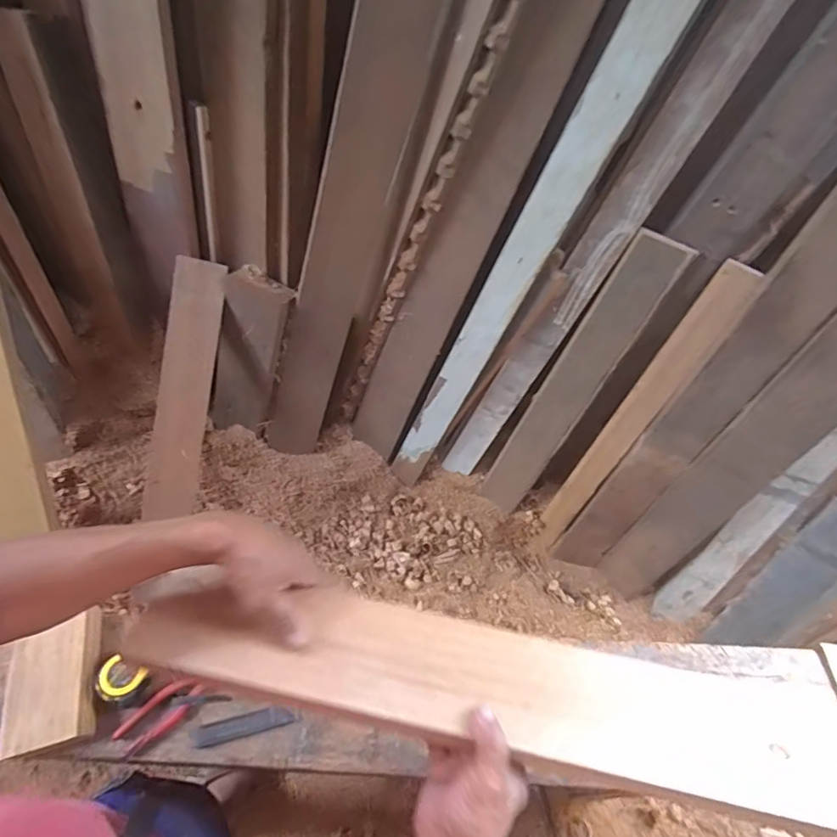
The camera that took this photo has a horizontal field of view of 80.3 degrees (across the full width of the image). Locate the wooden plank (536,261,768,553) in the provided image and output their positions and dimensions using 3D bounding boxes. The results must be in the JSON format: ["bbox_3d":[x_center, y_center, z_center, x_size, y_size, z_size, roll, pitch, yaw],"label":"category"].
[{"bbox_3d":[0.427,0.036,1.048,0.066,0.767,0.032,40,43,22],"label":"wooden plank"}]

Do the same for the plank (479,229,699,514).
[{"bbox_3d":[0.310,-0.041,1.040,0.107,0.694,0.022,31,40,9],"label":"plank"}]

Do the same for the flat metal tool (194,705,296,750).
[{"bbox_3d":[-0.230,0.408,0.659,0.127,0.010,0.028,-12,58,-9],"label":"flat metal tool"}]

